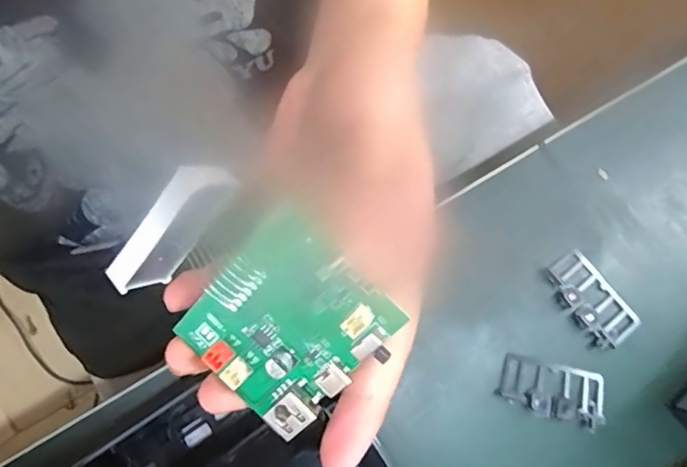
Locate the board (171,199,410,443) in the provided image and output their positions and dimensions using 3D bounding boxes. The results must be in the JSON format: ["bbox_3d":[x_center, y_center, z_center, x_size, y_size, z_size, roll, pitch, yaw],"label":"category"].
[{"bbox_3d":[-0.017,0.026,0.140,0.045,0.008,0.054,43,113,1],"label":"board"}]

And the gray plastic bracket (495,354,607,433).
[{"bbox_3d":[0.110,0.082,0.268,0.052,0.010,0.028,16,79,3],"label":"gray plastic bracket"}]

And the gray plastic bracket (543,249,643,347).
[{"bbox_3d":[0.134,0.036,0.277,0.029,0.008,0.053,-36,81,-6],"label":"gray plastic bracket"}]

